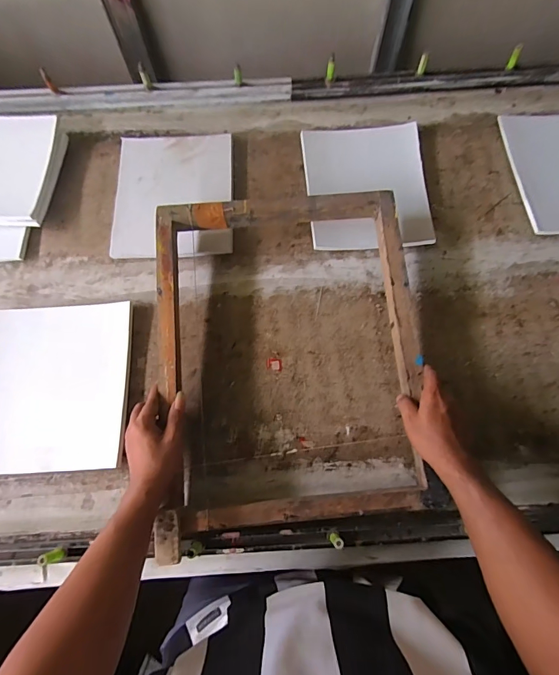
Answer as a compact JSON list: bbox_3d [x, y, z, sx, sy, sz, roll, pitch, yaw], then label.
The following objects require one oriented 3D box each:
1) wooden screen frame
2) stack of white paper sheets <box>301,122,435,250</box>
[{"bbox_3d":[0.016,0.015,0.606,0.395,0.058,0.500,-5,76,-2],"label":"wooden screen frame"},{"bbox_3d":[0.164,-0.290,0.749,0.220,0.030,0.257,-3,72,0],"label":"stack of white paper sheets"}]

